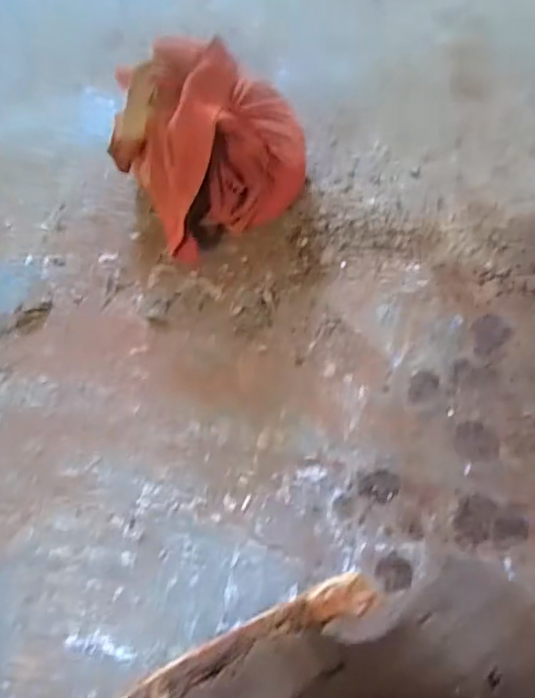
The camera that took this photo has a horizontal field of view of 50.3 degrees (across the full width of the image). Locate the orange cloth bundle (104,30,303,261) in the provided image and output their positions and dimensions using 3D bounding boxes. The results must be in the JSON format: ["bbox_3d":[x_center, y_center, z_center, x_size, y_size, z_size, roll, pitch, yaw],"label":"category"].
[{"bbox_3d":[-0.057,-0.184,0.531,0.143,0.149,0.140,0,67,1],"label":"orange cloth bundle"}]

